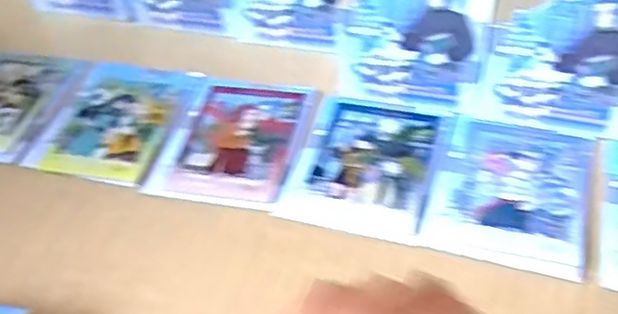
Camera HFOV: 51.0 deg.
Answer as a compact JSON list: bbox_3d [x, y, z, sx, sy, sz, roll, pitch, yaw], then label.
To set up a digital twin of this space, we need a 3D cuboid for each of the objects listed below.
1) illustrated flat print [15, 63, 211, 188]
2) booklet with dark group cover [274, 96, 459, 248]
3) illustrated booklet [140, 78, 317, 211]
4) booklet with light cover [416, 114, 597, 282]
[{"bbox_3d":[-0.171,-0.036,0.580,0.115,0.007,0.141,10,48,15],"label":"illustrated flat print"},{"bbox_3d":[0.047,0.003,0.517,0.113,0.004,0.137,12,48,16],"label":"booklet with dark group cover"},{"bbox_3d":[-0.059,-0.022,0.553,0.108,0.006,0.155,9,47,14],"label":"illustrated booklet"},{"bbox_3d":[0.153,0.023,0.490,0.111,0.005,0.140,12,48,17],"label":"booklet with light cover"}]

